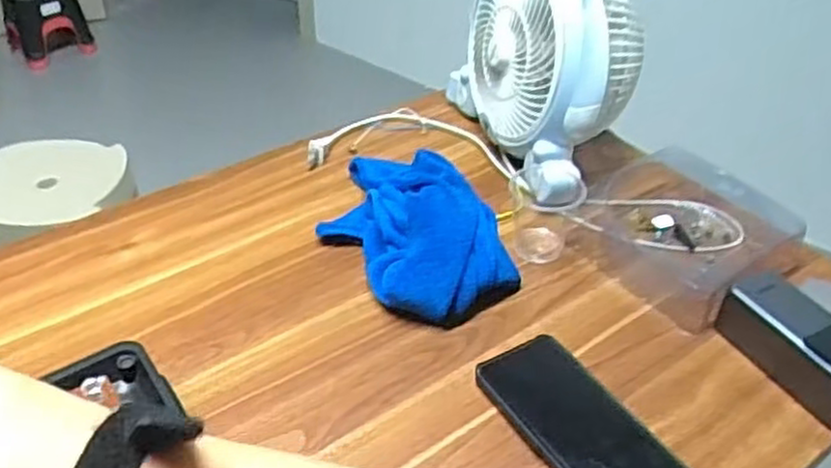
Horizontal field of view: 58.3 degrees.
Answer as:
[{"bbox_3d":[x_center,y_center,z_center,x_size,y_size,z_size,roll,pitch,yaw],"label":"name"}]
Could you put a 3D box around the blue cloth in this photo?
[{"bbox_3d":[-0.010,-0.022,0.721,0.139,0.070,0.247,-23,45,-27],"label":"blue cloth"}]

